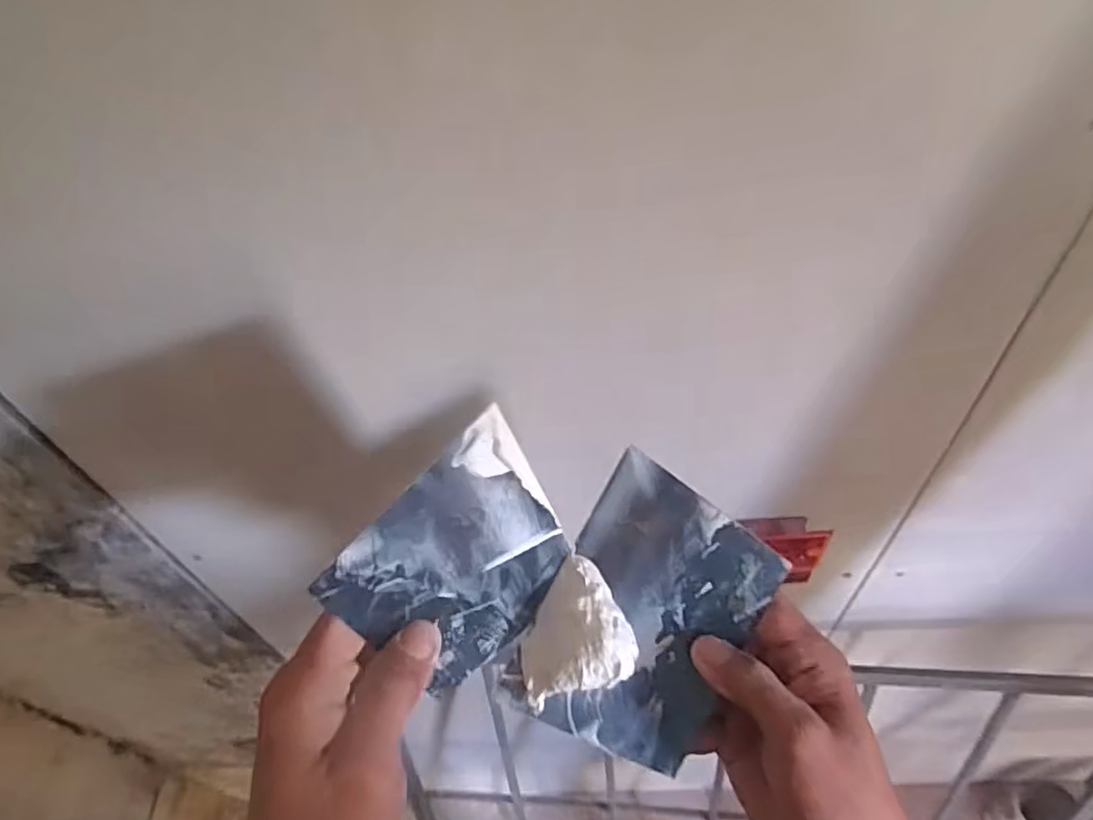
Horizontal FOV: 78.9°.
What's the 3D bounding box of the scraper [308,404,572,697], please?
[{"bbox_3d":[-0.035,0.073,0.302,0.097,0.131,0.005,-40,48,-13],"label":"scraper"}]

